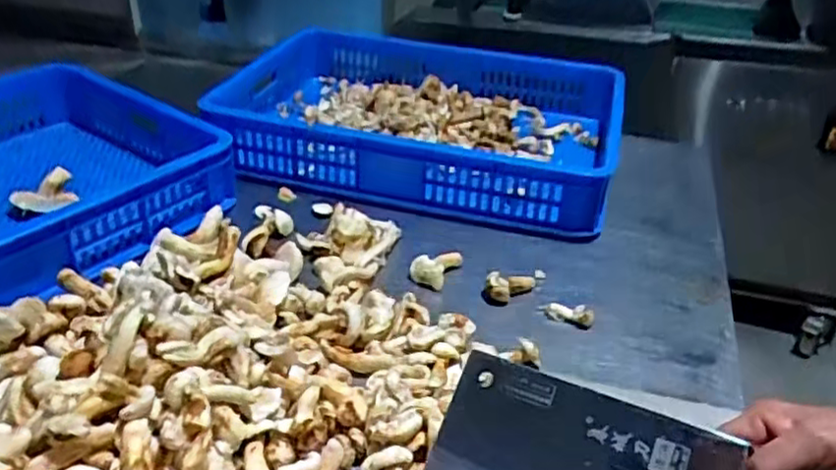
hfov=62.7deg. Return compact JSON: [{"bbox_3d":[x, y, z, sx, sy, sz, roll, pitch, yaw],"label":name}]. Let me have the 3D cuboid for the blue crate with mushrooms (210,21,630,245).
[{"bbox_3d":[0.005,-0.207,1.112,0.613,0.123,0.476,11,34,11],"label":"blue crate with mushrooms"}]

